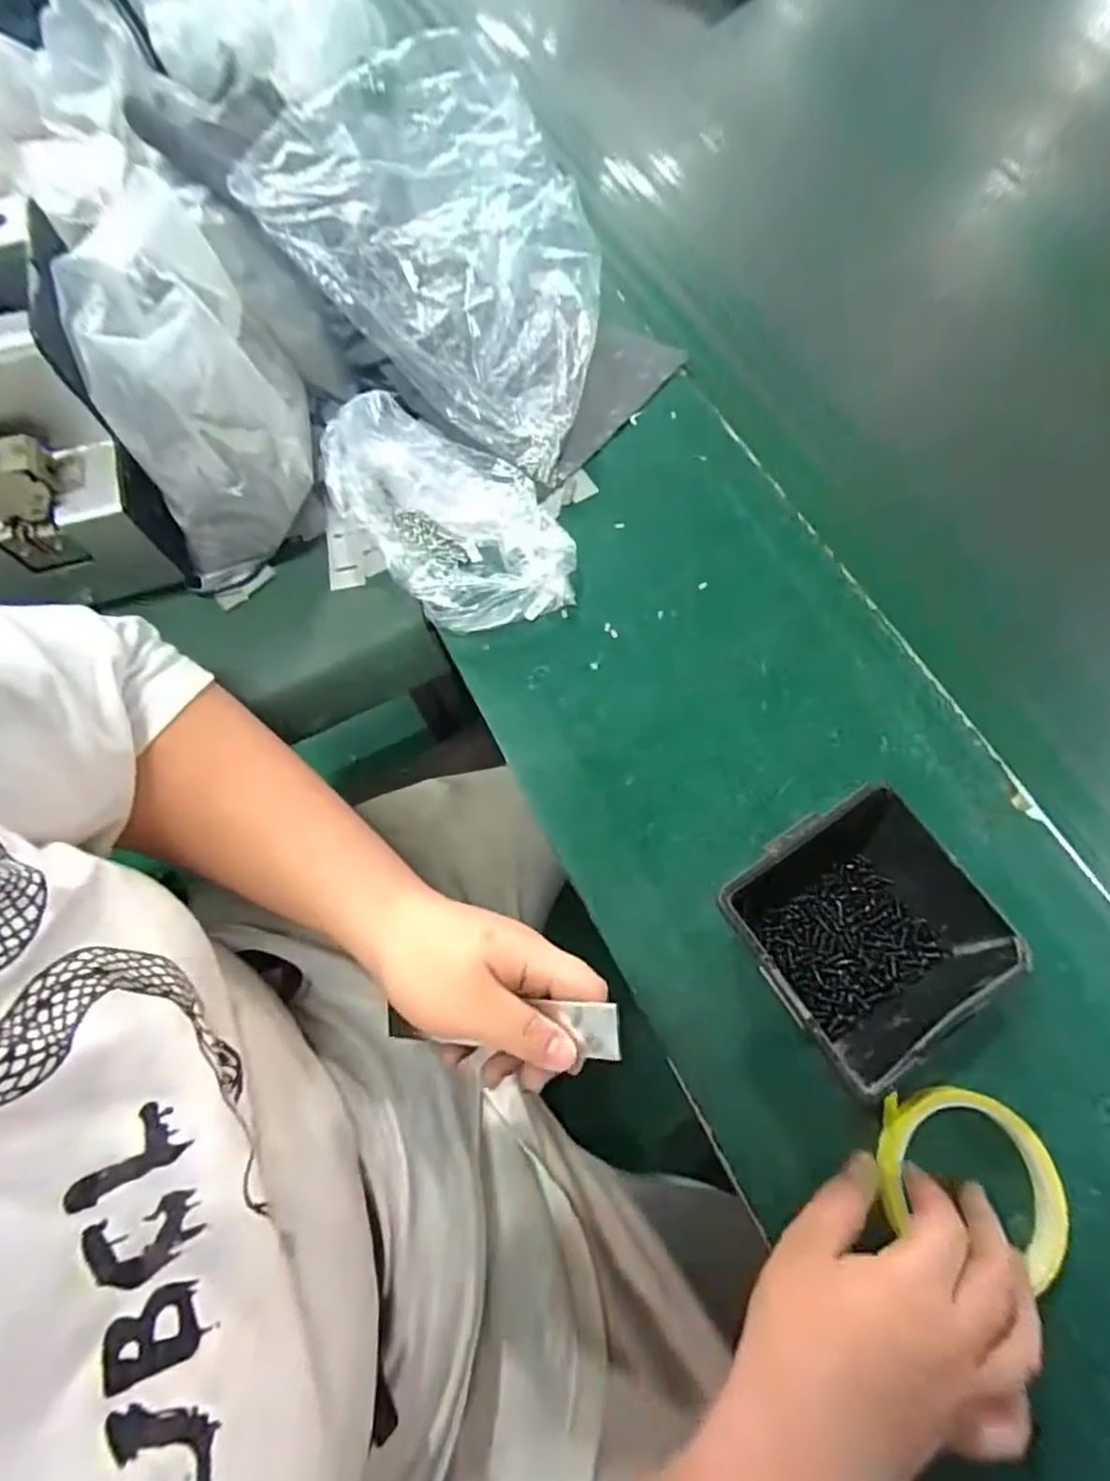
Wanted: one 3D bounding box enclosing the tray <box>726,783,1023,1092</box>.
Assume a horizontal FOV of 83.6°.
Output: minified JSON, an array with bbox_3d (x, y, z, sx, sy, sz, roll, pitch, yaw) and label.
[{"bbox_3d":[0.167,0.100,0.345,0.132,0.061,0.117,-28,73,-11],"label":"tray"}]

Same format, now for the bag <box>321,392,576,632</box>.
[{"bbox_3d":[-0.072,-0.160,0.434,0.118,0.063,0.185,-39,75,-13],"label":"bag"}]

